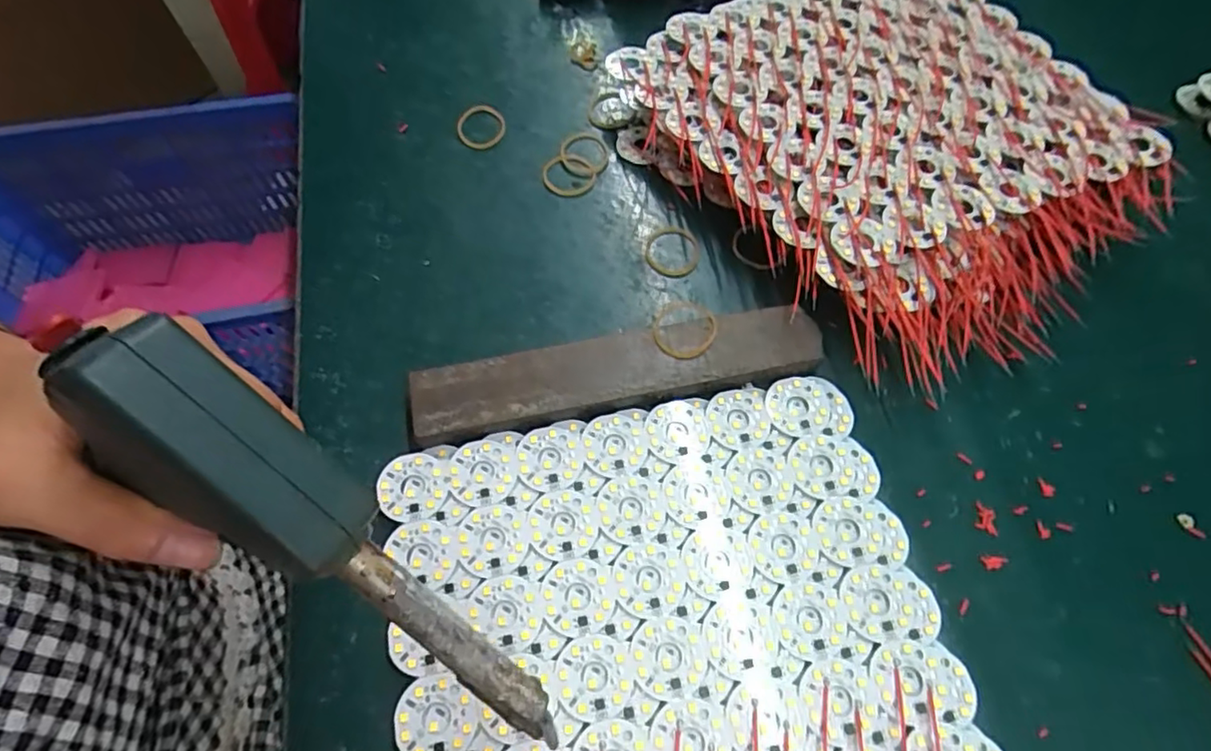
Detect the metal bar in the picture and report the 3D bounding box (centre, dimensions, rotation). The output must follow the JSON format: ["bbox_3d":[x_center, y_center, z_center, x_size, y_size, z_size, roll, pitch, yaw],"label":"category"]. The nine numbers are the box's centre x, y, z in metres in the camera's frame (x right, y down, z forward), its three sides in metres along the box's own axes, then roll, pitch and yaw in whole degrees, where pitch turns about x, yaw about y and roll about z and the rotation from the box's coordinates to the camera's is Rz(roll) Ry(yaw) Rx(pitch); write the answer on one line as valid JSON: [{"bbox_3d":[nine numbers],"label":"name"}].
[{"bbox_3d":[0.007,-0.002,0.298,0.197,0.014,0.038,-11,64,-7],"label":"metal bar"}]

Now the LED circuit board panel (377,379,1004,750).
[{"bbox_3d":[0.031,0.114,0.246,0.217,0.006,0.215,-11,64,-7],"label":"LED circuit board panel"}]

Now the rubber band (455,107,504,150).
[{"bbox_3d":[-0.079,-0.157,0.383,0.030,0.005,0.033,1,63,-1],"label":"rubber band"}]

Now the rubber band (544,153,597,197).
[{"bbox_3d":[-0.021,-0.121,0.364,0.030,0.005,0.032,27,65,12],"label":"rubber band"}]

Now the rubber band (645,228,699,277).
[{"bbox_3d":[0.038,-0.070,0.346,0.030,0.005,0.035,18,64,7],"label":"rubber band"}]

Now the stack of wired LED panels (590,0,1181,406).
[{"bbox_3d":[0.170,-0.144,0.365,0.262,0.041,0.278,-27,67,-15],"label":"stack of wired LED panels"}]

